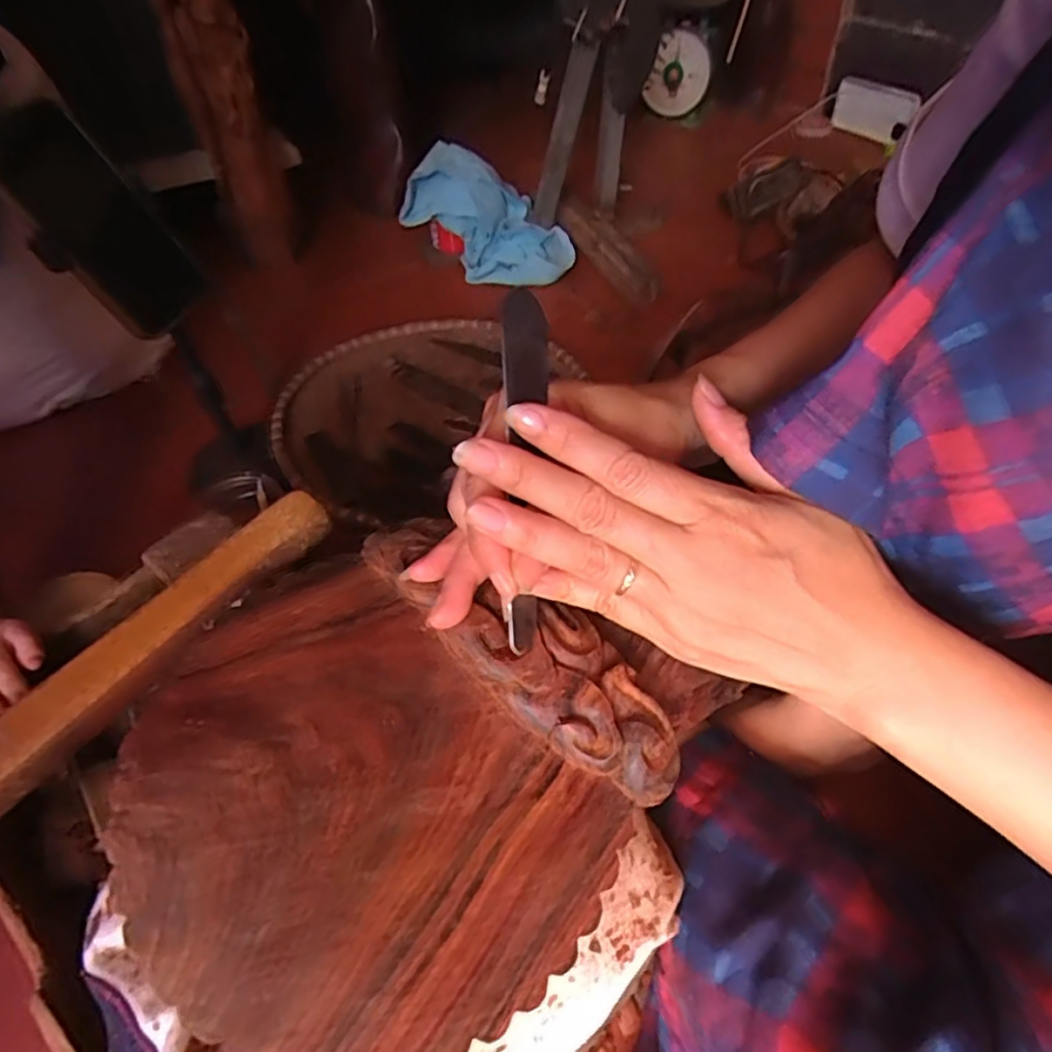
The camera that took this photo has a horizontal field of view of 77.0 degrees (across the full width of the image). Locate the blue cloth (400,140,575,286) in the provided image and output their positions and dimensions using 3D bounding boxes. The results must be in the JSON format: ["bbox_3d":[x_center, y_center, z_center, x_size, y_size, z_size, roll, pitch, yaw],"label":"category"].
[{"bbox_3d":[-0.046,-0.426,0.902,0.218,0.138,0.108,14,51,17],"label":"blue cloth"}]

